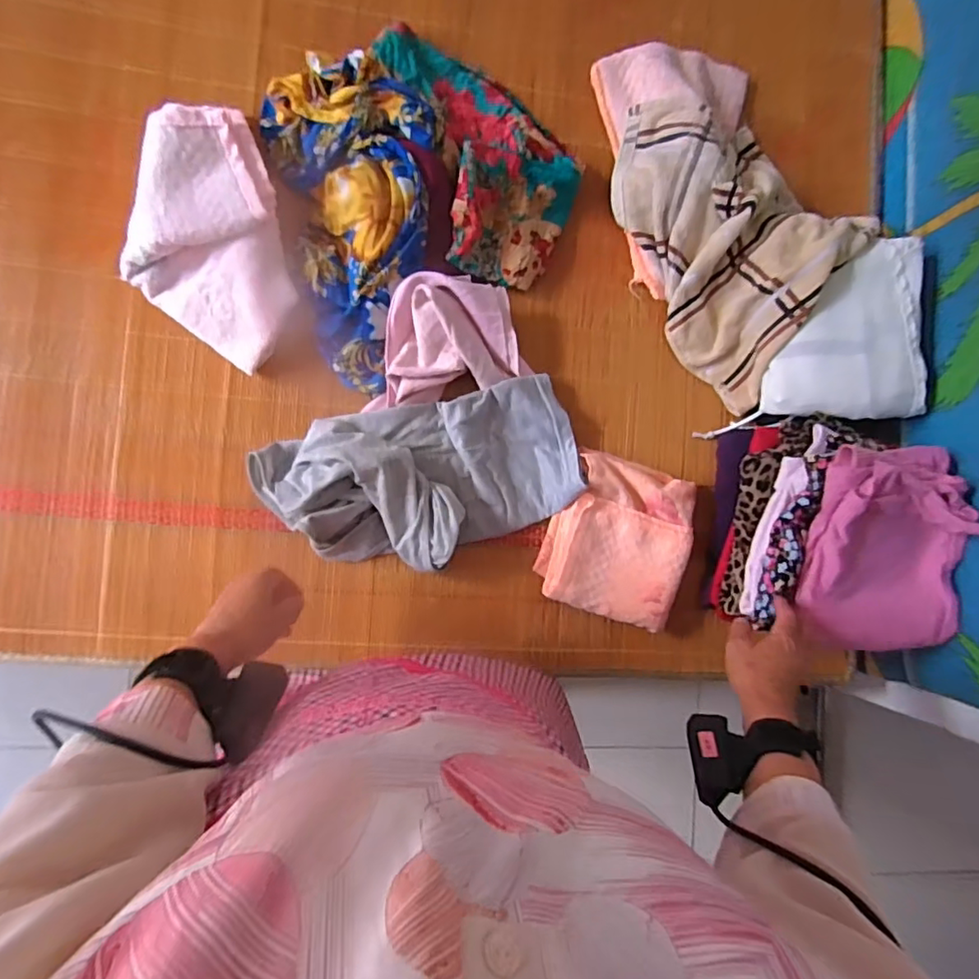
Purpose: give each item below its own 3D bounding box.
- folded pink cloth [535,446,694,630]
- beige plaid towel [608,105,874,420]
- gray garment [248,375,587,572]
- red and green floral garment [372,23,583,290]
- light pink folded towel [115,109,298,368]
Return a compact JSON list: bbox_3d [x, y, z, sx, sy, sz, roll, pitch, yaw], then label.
[{"bbox_3d":[0.159,0.060,0.706,0.165,0.046,0.185,22,85,-5],"label":"folded pink cloth"},{"bbox_3d":[0.306,-0.318,0.707,0.241,0.108,0.381,-31,90,-7],"label":"beige plaid towel"},{"bbox_3d":[-0.074,-0.010,0.666,0.366,0.063,0.190,-12,88,-7],"label":"gray garment"},{"bbox_3d":[0.005,-0.414,0.695,0.195,0.068,0.331,-19,89,-7],"label":"red and green floral garment"},{"bbox_3d":[-0.319,-0.279,0.644,0.170,0.061,0.288,-12,88,-7],"label":"light pink folded towel"}]

